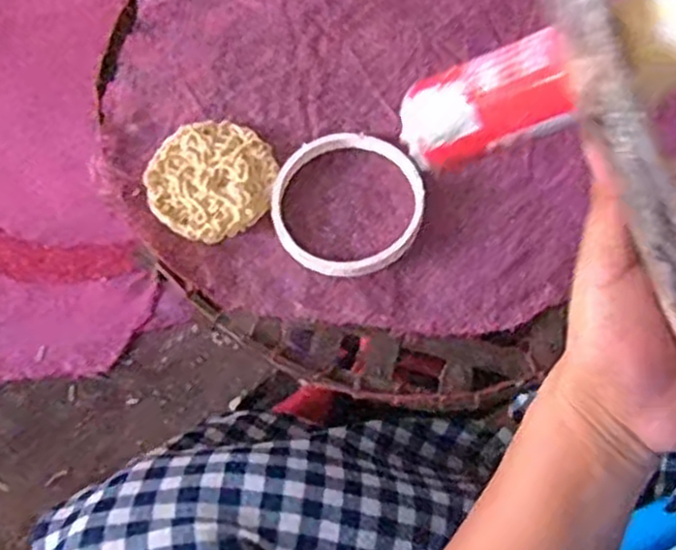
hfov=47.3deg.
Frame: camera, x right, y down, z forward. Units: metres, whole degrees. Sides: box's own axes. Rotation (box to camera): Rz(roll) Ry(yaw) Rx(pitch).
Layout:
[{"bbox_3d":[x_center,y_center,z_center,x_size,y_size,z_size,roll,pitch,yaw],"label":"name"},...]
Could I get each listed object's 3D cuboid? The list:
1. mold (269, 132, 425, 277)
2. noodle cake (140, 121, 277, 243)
[{"bbox_3d":[0.006,-0.043,0.451,0.088,0.007,0.091,-1,66,2],"label":"mold"},{"bbox_3d":[-0.075,-0.057,0.458,0.073,0.012,0.076,6,67,5],"label":"noodle cake"}]

